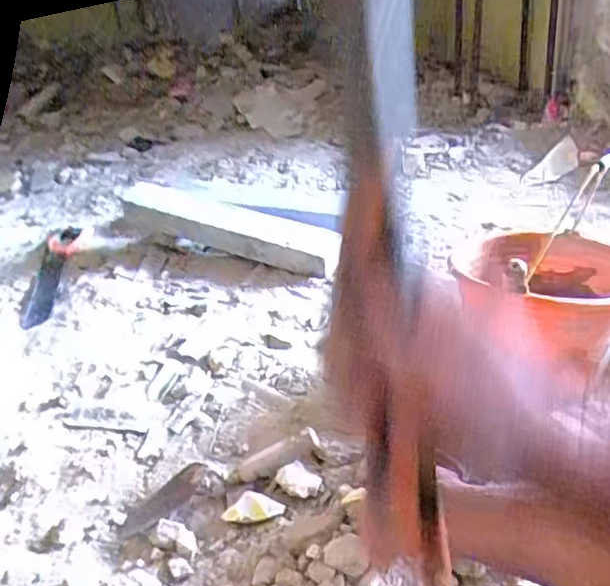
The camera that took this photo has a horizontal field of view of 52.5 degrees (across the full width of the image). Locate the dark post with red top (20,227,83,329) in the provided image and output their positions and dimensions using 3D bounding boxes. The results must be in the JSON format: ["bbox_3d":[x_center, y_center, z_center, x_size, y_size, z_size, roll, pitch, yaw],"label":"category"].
[{"bbox_3d":[-0.668,-0.054,1.629,0.096,0.029,0.505,-10,31,-5],"label":"dark post with red top"}]

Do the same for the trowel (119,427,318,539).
[{"bbox_3d":[-0.125,0.276,0.908,0.309,0.037,0.064,-24,30,7],"label":"trowel"}]

